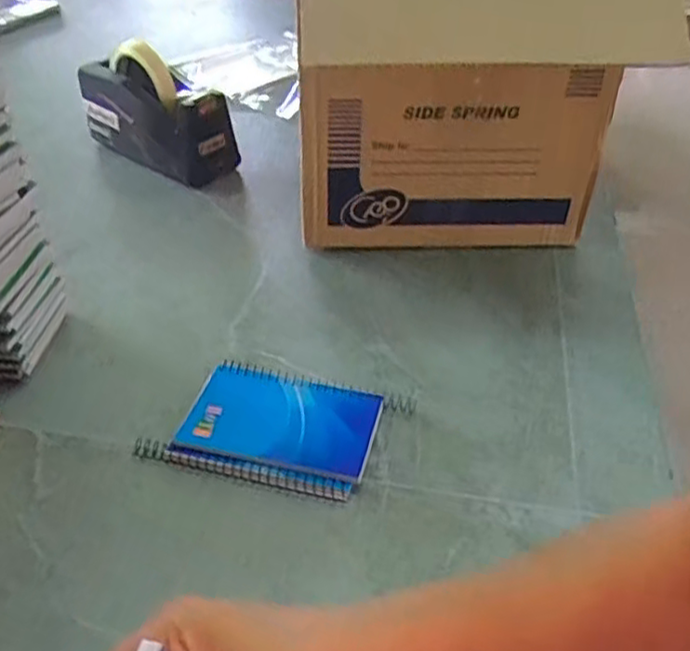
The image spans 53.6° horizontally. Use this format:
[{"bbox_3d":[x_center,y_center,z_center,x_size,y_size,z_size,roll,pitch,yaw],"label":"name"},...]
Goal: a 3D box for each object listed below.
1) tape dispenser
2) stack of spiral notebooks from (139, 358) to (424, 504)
[{"bbox_3d":[-0.225,-0.259,0.804,0.208,0.122,0.084,29,48,32],"label":"tape dispenser"},{"bbox_3d":[-0.047,0.071,0.483,0.155,0.017,0.099,10,40,14],"label":"stack of spiral notebooks"}]

